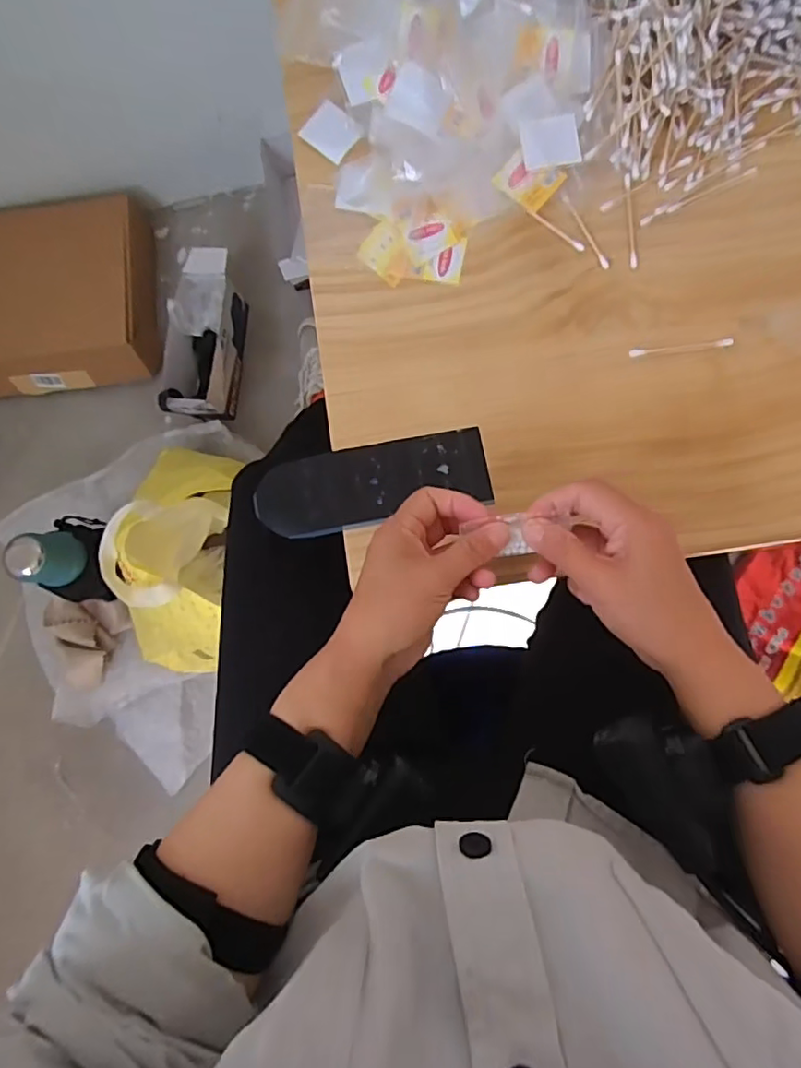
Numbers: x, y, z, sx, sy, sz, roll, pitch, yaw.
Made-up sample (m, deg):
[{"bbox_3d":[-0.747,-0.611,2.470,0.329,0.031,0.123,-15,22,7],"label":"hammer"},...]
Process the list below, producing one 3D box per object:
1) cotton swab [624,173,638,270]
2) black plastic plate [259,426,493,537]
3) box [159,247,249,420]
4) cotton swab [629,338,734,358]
[{"bbox_3d":[0.175,-0.238,0.442,0.006,0.006,0.074,-4,83,6],"label":"cotton swab"},{"bbox_3d":[-0.024,-0.037,0.443,0.176,0.011,0.059,-10,82,5],"label":"black plastic plate"},{"bbox_3d":[-0.330,-0.321,0.984,0.103,0.135,0.276,1,84,7],"label":"box"},{"bbox_3d":[0.208,-0.138,0.432,0.073,0.004,0.007,-6,83,6],"label":"cotton swab"}]

